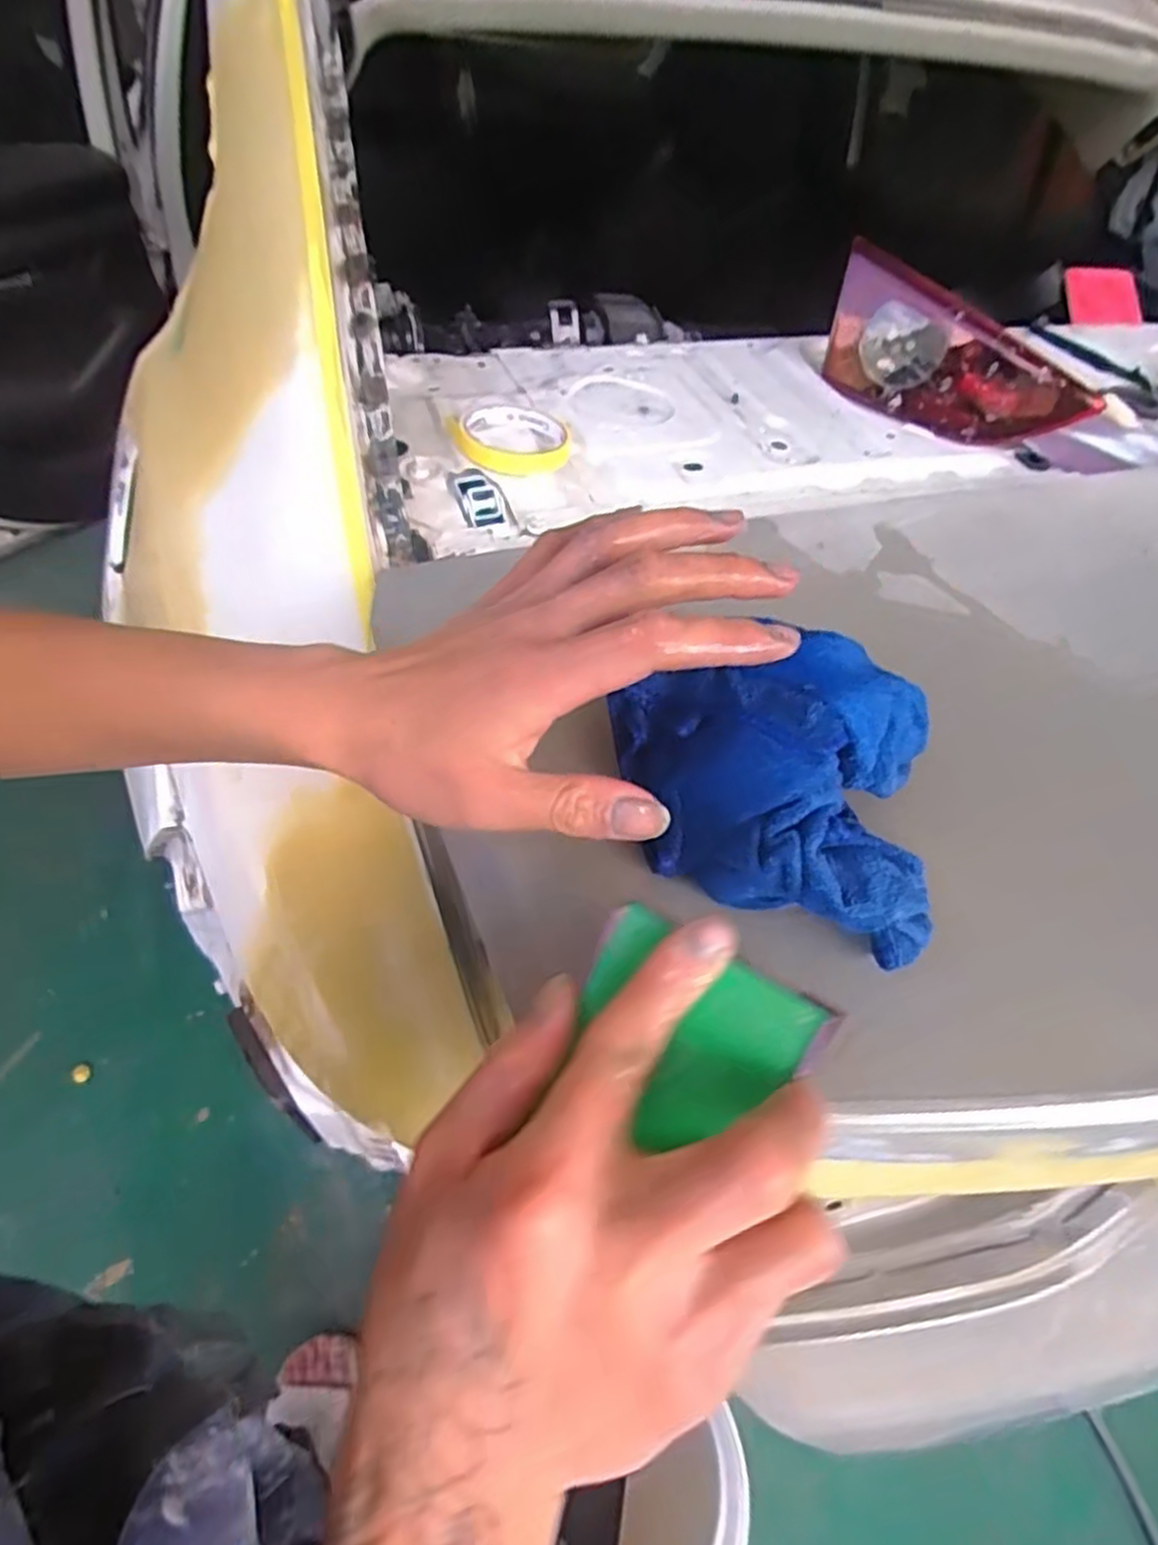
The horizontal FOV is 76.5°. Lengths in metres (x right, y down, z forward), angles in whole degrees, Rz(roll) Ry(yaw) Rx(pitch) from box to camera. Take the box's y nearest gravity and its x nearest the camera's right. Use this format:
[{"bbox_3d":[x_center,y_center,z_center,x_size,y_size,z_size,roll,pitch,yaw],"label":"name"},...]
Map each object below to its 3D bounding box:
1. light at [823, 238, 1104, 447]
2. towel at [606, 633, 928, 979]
[{"bbox_3d":[0.346,-0.392,0.707,0.266,0.100,0.089,36,52,10],"label":"light"},{"bbox_3d":[0.068,0.006,0.268,0.115,0.068,0.096,10,50,5],"label":"towel"}]

